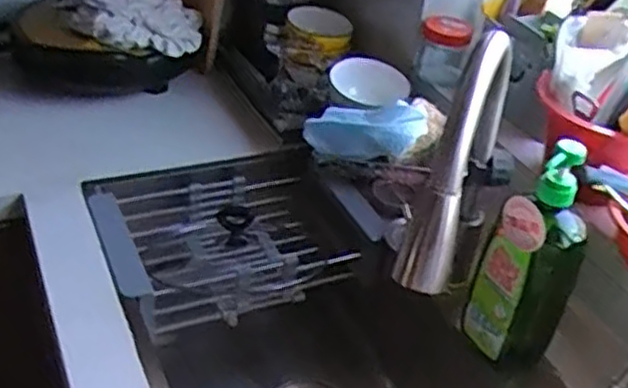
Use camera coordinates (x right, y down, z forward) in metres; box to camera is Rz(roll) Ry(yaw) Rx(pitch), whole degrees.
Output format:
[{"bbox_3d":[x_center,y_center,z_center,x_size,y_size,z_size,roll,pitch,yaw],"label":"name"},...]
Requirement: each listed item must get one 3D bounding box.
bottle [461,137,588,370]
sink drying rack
[{"bbox_3d":[0.234,0.074,0.794,0.104,0.274,0.065,20,38,17],"label":"bottle"},{"bbox_3d":[-0.121,0.076,1.080,0.359,0.100,0.255,-14,41,-27],"label":"sink drying rack"}]

